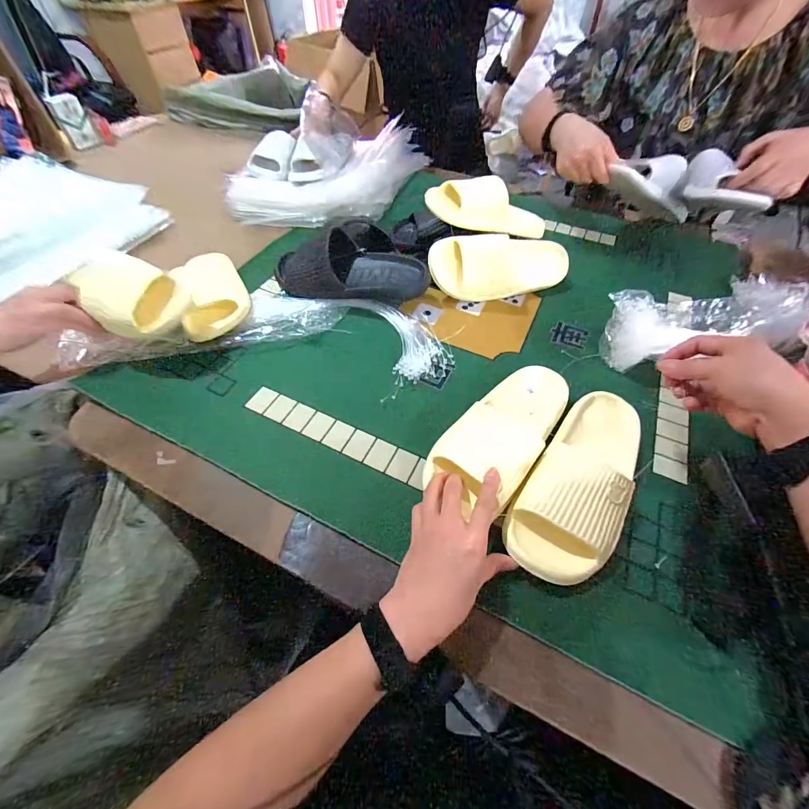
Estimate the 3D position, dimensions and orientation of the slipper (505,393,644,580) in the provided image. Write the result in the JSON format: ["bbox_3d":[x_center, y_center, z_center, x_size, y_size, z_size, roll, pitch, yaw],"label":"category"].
[{"bbox_3d":[0.206,0.073,0.406,0.100,0.052,0.251,30,57,20],"label":"slipper"}]

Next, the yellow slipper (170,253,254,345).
[{"bbox_3d":[-0.317,-0.203,0.587,0.094,0.071,0.228,-19,56,-13],"label":"yellow slipper"}]

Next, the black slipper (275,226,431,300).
[{"bbox_3d":[-0.091,-0.236,0.612,0.256,0.075,0.085,0,54,0],"label":"black slipper"}]

